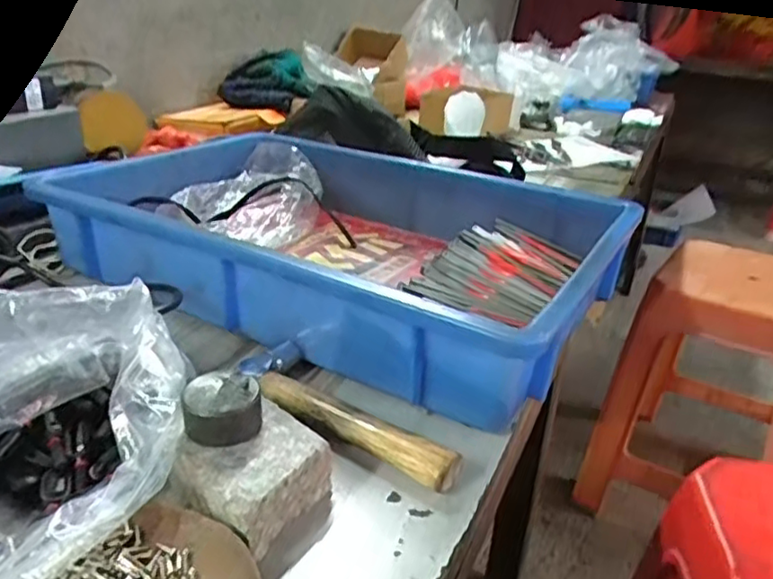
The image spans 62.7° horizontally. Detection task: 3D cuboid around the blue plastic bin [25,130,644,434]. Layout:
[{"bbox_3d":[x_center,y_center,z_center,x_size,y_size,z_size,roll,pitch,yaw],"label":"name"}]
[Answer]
[{"bbox_3d":[-0.033,-0.044,0.536,0.420,0.078,0.294,17,29,26],"label":"blue plastic bin"}]

